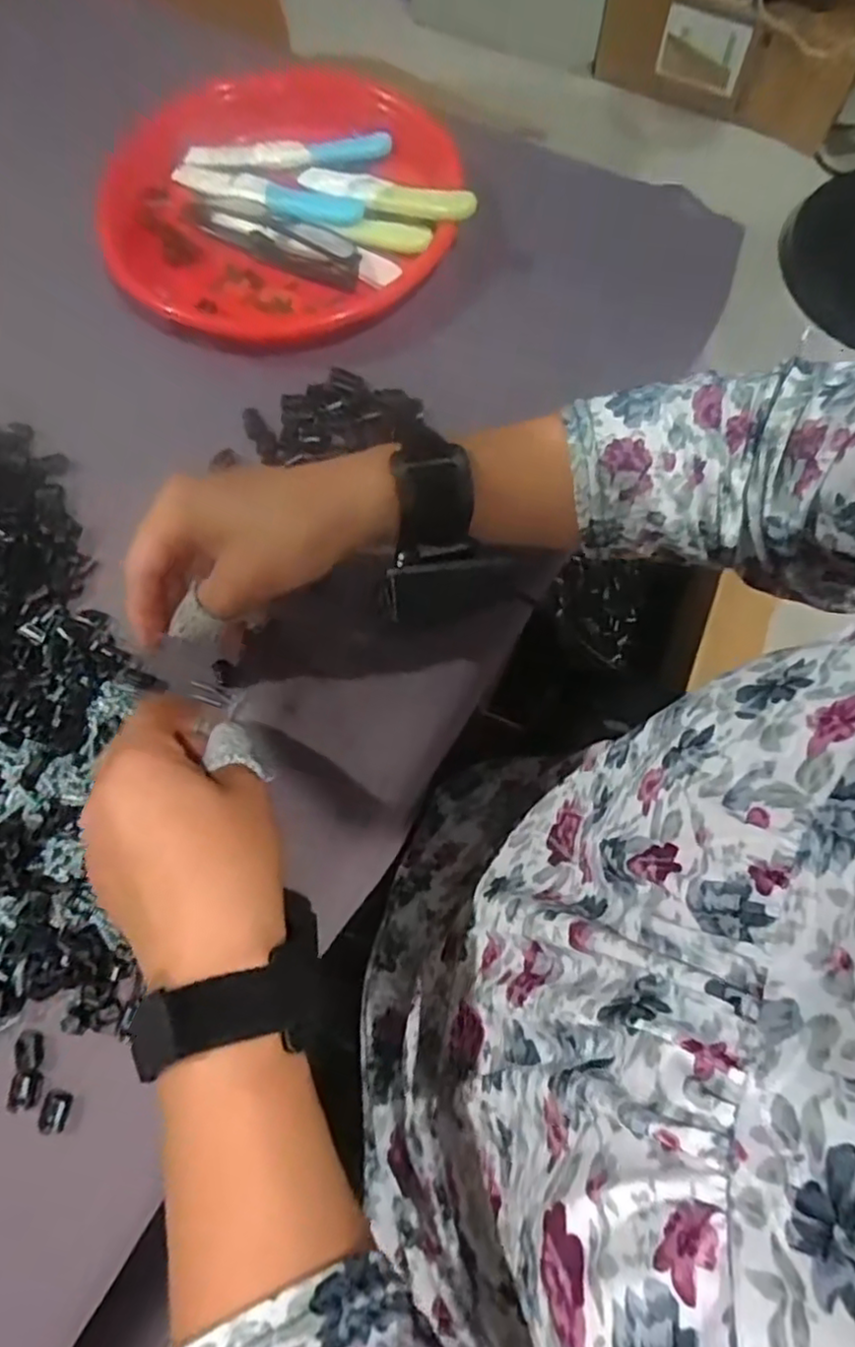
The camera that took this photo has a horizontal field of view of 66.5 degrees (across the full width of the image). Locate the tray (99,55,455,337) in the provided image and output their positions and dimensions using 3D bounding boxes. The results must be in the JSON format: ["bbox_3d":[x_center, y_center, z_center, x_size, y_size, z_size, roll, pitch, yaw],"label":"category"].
[{"bbox_3d":[-0.103,-0.345,0.480,0.254,0.047,0.245,0,71,2],"label":"tray"}]

